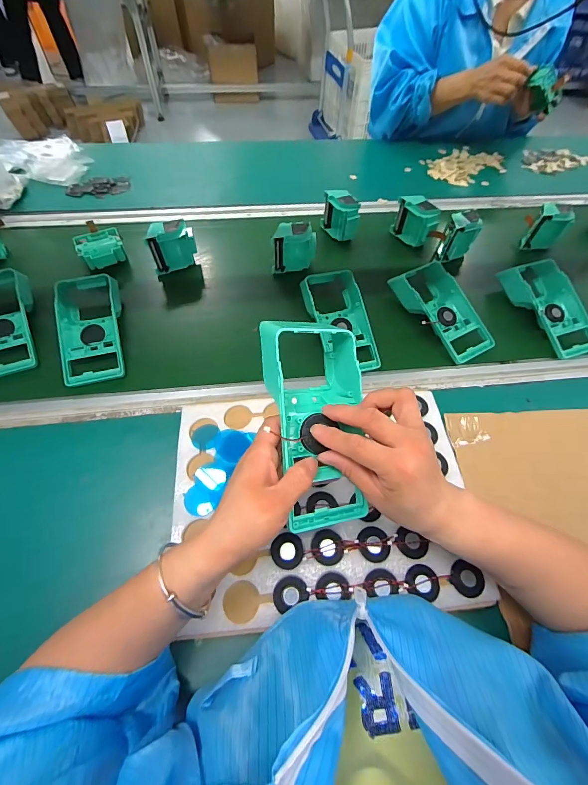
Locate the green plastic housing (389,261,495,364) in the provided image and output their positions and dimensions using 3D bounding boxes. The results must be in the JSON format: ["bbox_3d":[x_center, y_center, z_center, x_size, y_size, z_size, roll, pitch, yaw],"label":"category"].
[{"bbox_3d":[0.242,-0.137,0.557,0.090,0.043,0.180,-23,63,-16],"label":"green plastic housing"}]

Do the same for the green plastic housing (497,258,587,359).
[{"bbox_3d":[0.432,-0.148,0.572,0.088,0.044,0.185,-17,62,-13],"label":"green plastic housing"}]

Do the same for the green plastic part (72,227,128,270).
[{"bbox_3d":[-0.341,-0.253,0.609,0.073,0.033,0.061,-24,63,-16],"label":"green plastic part"}]

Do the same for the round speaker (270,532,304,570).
[{"bbox_3d":[-0.007,0.163,0.354,0.033,0.006,0.033,1,59,-3],"label":"round speaker"}]

